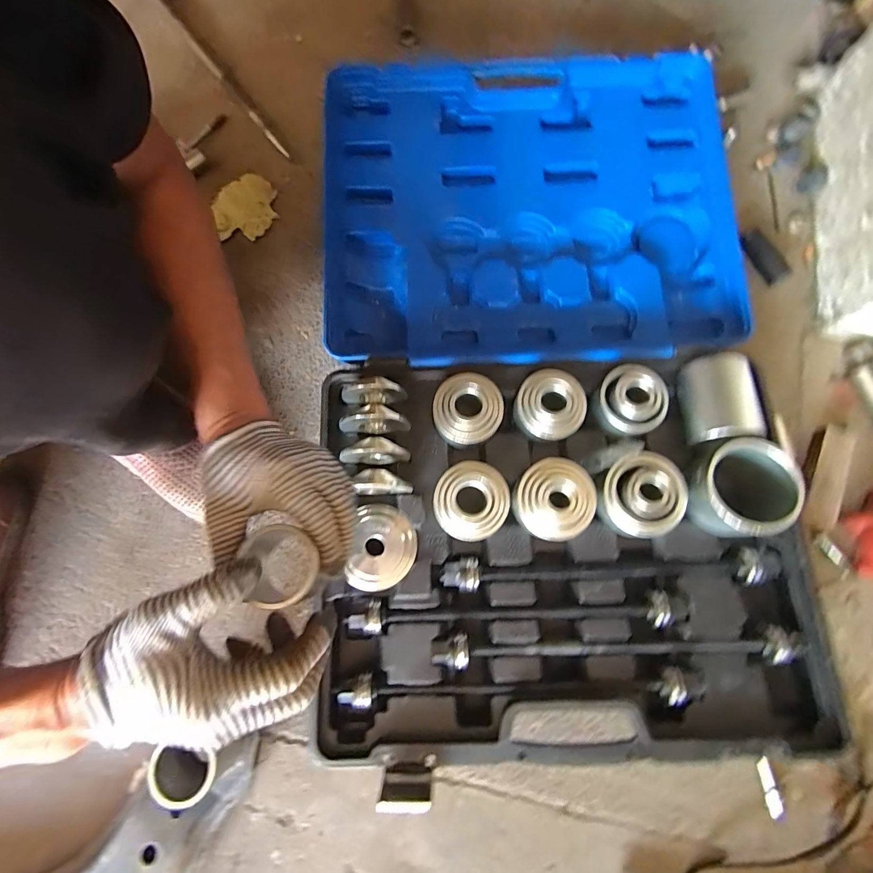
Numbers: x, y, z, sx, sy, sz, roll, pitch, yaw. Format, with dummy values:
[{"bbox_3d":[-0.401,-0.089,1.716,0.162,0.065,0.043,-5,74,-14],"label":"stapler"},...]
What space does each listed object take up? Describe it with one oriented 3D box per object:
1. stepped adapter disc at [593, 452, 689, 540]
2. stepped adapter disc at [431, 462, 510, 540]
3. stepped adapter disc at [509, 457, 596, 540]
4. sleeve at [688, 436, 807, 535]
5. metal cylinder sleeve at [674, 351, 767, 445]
[{"bbox_3d":[0.210,0.059,0.429,0.088,0.045,0.078,-39,81,-9],"label":"stepped adapter disc"},{"bbox_3d":[0.036,0.068,0.436,0.075,0.039,0.078,0,77,-1],"label":"stepped adapter disc"},{"bbox_3d":[0.123,0.065,0.430,0.081,0.044,0.077,0,77,-1],"label":"stepped adapter disc"},{"bbox_3d":[0.305,0.053,0.418,0.095,0.059,0.092,4,77,0],"label":"sleeve"},{"bbox_3d":[0.298,-0.041,0.442,0.056,0.054,0.093,-3,77,-1],"label":"metal cylinder sleeve"}]

